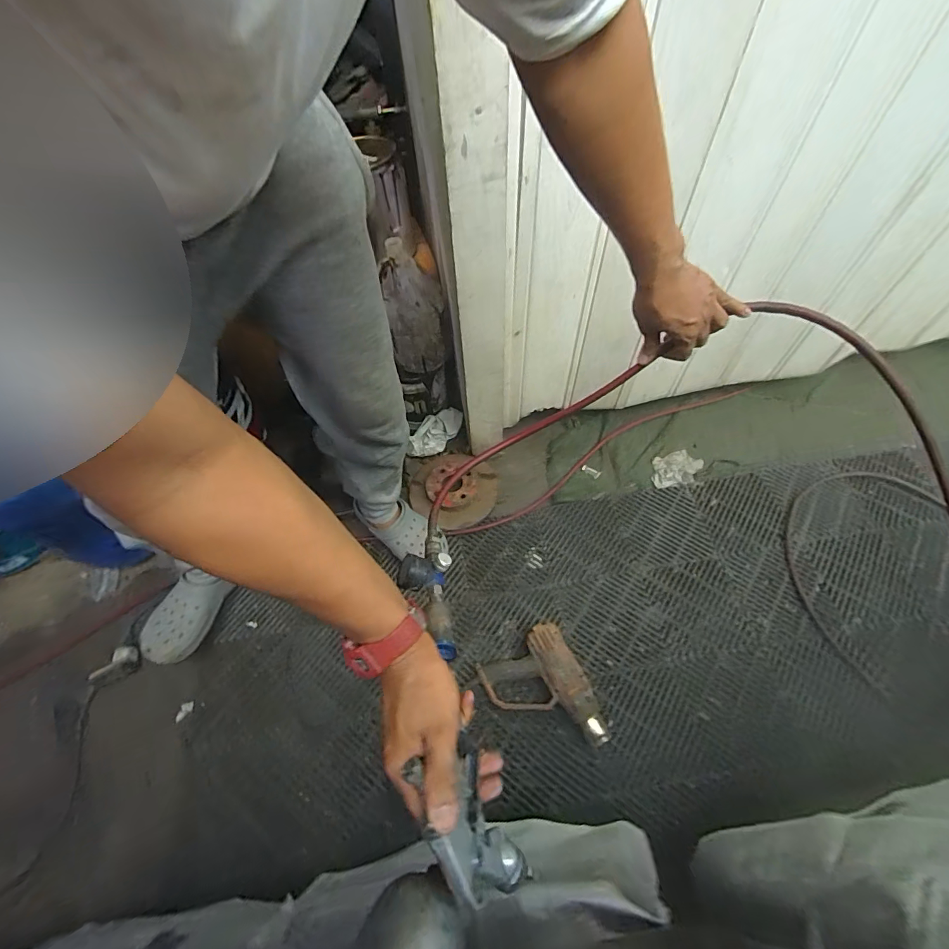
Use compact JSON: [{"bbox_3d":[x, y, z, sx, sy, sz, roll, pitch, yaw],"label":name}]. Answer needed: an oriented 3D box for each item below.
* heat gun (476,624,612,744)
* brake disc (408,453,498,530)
[{"bbox_3d":[0.136,0.441,0.851,0.179,0.080,0.227,-26,61,-12],"label":"heat gun"},{"bbox_3d":[-0.056,0.038,1.113,0.224,0.054,0.206,-2,59,3],"label":"brake disc"}]

